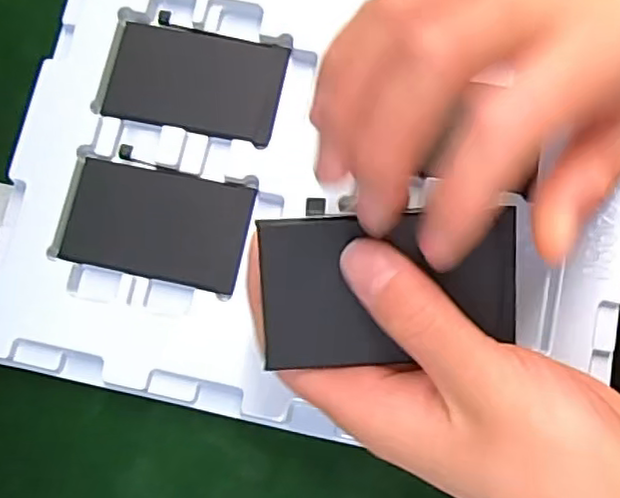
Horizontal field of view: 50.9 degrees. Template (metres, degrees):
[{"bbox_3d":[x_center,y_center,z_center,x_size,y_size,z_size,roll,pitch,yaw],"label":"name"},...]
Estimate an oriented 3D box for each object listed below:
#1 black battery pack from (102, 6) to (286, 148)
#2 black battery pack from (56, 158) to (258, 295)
[{"bbox_3d":[-0.054,-0.082,0.308,0.081,0.005,0.053,13,80,3],"label":"black battery pack"},{"bbox_3d":[-0.069,-0.012,0.295,0.080,0.004,0.050,11,80,3],"label":"black battery pack"}]

